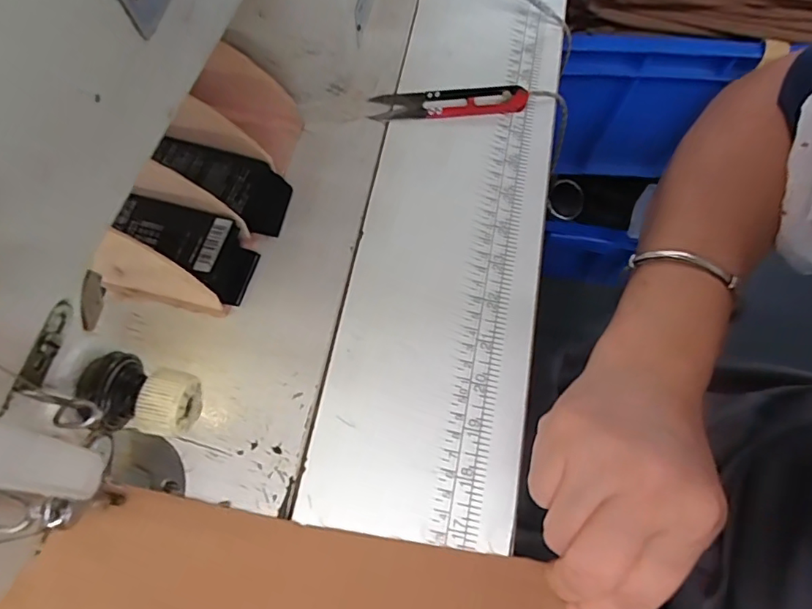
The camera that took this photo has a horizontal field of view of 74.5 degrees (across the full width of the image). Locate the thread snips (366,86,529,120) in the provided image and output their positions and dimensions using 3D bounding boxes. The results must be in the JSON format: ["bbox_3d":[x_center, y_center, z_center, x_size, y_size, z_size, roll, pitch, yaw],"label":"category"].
[{"bbox_3d":[0.030,-0.138,0.363,0.104,0.012,0.020,-2,68,-4],"label":"thread snips"}]

